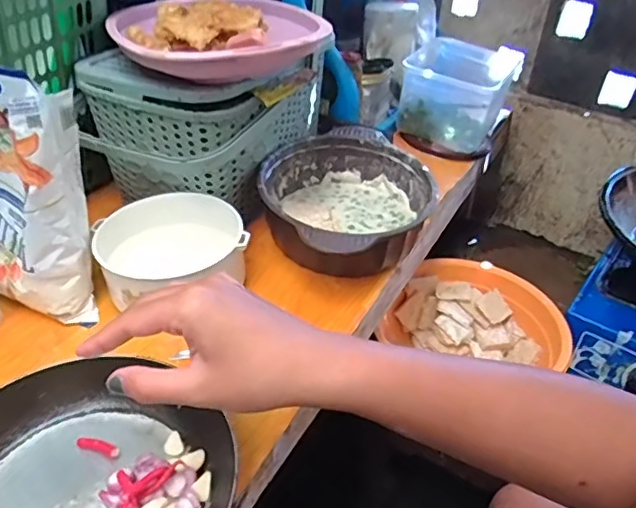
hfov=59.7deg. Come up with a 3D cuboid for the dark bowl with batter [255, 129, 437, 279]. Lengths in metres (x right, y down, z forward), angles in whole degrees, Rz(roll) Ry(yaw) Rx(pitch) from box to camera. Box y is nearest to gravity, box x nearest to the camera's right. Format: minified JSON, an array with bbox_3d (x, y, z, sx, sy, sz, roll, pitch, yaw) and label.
[{"bbox_3d":[0.031,-0.062,0.678,0.209,0.078,0.201,1,37,-1],"label":"dark bowl with batter"}]

